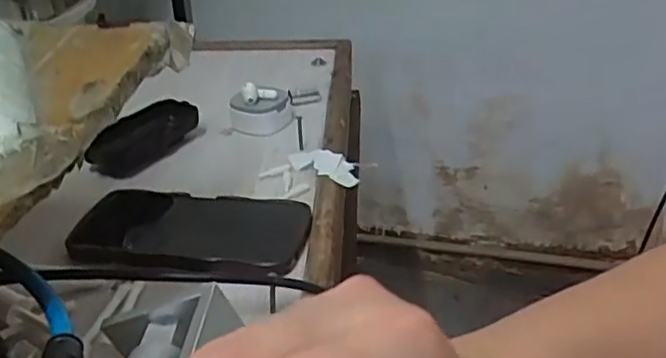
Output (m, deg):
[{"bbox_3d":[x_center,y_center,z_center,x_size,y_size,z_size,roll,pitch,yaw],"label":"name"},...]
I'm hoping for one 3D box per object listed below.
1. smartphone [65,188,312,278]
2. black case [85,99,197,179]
[{"bbox_3d":[-0.103,0.037,0.488,0.164,0.011,0.090,6,31,12],"label":"smartphone"},{"bbox_3d":[-0.173,-0.039,0.614,0.040,0.034,0.107,14,34,25],"label":"black case"}]

